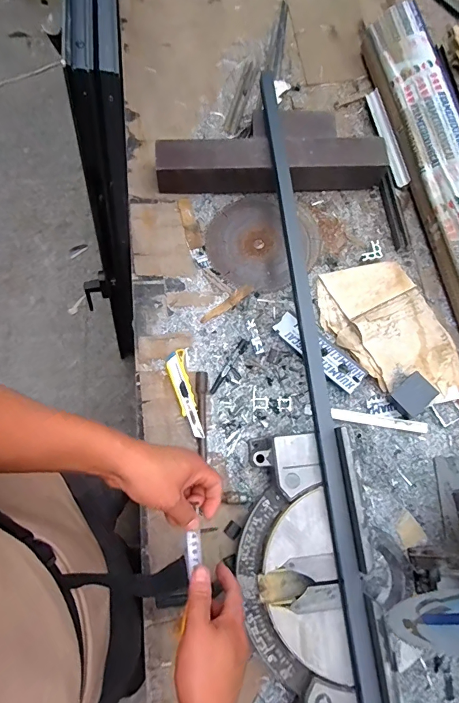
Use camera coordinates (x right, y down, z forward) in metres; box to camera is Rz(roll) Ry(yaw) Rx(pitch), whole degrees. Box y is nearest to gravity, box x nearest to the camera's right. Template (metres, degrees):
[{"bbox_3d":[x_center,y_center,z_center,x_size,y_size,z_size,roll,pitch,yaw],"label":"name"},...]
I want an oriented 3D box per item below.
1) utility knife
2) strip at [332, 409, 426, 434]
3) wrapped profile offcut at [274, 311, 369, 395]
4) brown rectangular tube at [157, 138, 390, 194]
[{"bbox_3d":[-0.088,0.083,0.805,0.041,0.020,0.179,-16,74,-6],"label":"utility knife"},{"bbox_3d":[0.293,0.134,0.804,0.187,0.012,0.023,9,73,2],"label":"strip"},{"bbox_3d":[0.183,-0.002,0.836,0.204,0.022,0.055,42,76,11],"label":"wrapped profile offcut"},{"bbox_3d":[0.097,-0.427,0.927,0.511,0.081,0.092,-3,73,-2],"label":"brown rectangular tube"}]

